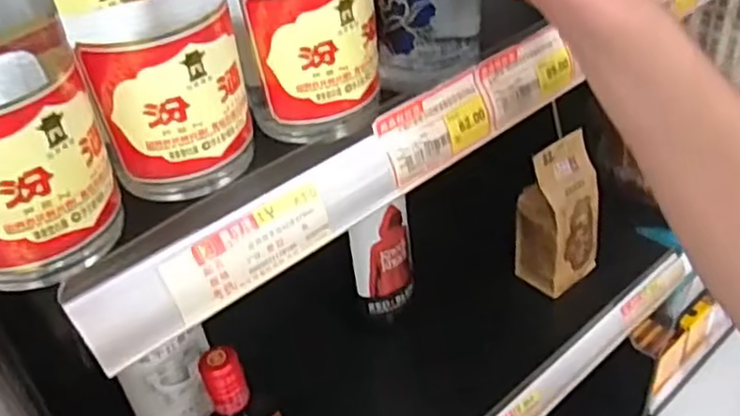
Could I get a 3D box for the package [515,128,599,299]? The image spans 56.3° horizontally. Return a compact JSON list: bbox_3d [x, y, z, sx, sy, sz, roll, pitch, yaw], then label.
[{"bbox_3d":[0.180,0.006,0.658,0.062,0.143,0.056,24,46,33],"label":"package"}]

